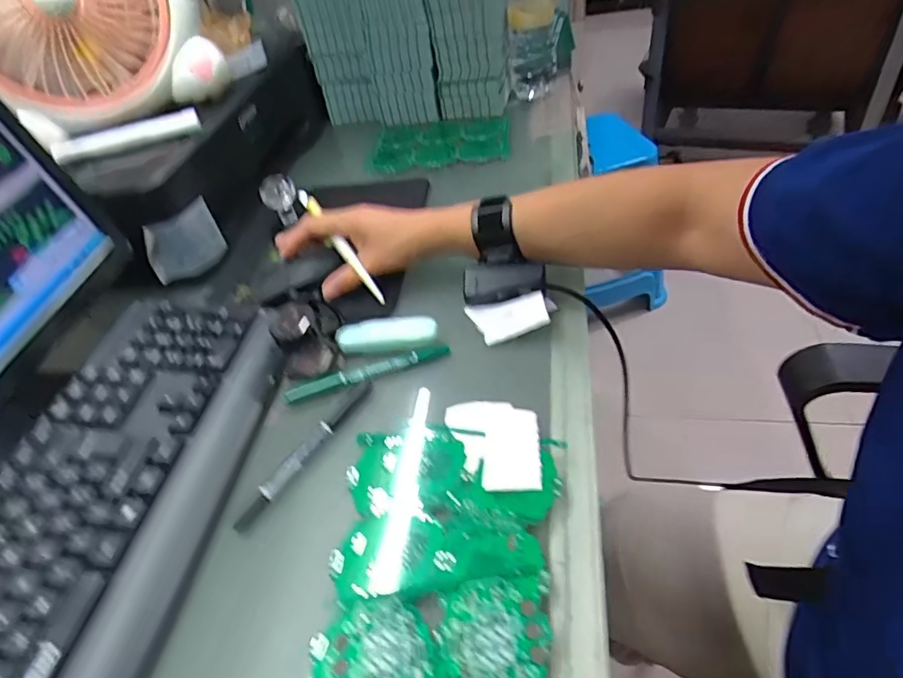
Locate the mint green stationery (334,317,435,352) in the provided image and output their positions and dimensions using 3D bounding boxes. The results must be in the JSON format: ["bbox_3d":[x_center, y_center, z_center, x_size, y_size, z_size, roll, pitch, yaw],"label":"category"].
[{"bbox_3d":[-0.056,-0.006,0.455,0.086,0.015,0.025,0,45,5],"label":"mint green stationery"}]

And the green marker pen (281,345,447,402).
[{"bbox_3d":[-0.069,0.026,0.438,0.136,0.010,0.014,-15,46,-10],"label":"green marker pen"}]

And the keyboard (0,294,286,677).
[{"bbox_3d":[-0.242,0.128,0.352,0.162,0.025,0.430,3,45,8],"label":"keyboard"}]

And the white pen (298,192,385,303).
[{"bbox_3d":[-0.106,-0.089,0.509,0.015,0.017,0.152,-30,69,-23],"label":"white pen"}]

